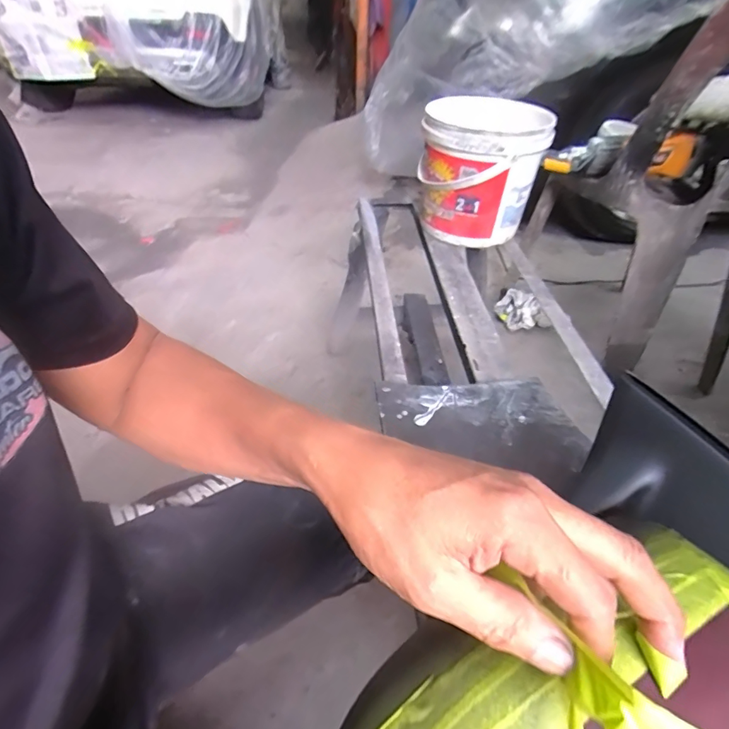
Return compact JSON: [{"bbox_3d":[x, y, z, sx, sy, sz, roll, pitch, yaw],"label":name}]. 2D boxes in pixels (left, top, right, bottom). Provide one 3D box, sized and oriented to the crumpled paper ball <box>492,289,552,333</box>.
[{"bbox_3d":[0.423,-0.138,1.201,0.112,0.087,0.124,-11,41,-15],"label":"crumpled paper ball"}]

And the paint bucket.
[{"bbox_3d":[0.190,-0.318,0.749,0.189,0.190,0.188,9,40,8],"label":"paint bucket"}]

